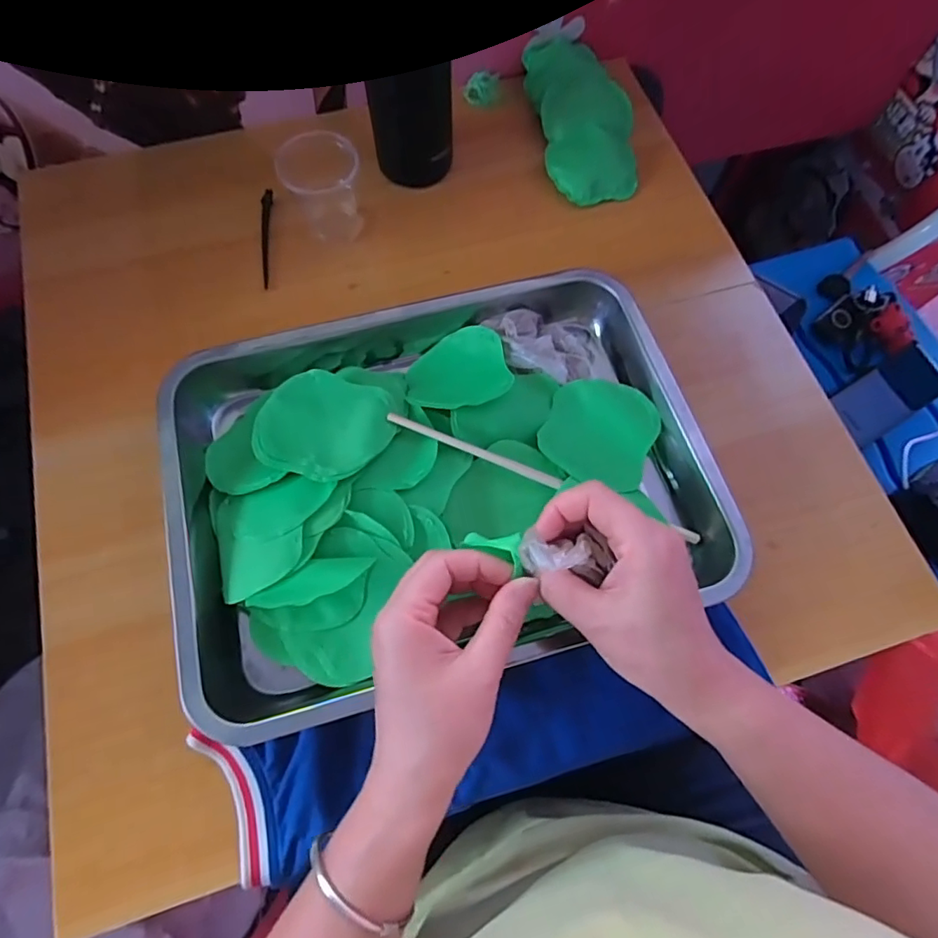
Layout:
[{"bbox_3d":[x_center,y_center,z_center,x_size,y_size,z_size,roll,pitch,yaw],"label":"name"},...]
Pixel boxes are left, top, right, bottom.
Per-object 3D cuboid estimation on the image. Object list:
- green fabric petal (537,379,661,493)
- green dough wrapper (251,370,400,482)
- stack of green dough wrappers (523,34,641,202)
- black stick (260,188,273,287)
[{"bbox_3d":[0.092,-0.027,0.385,0.074,0.005,0.081,20,64,10],"label":"green fabric petal"},{"bbox_3d":[-0.101,-0.031,0.376,0.094,0.004,0.084,21,58,13],"label":"green dough wrapper"},{"bbox_3d":[0.113,-0.350,0.533,0.090,0.028,0.205,-5,70,-4],"label":"stack of green dough wrappers"},{"bbox_3d":[-0.179,-0.203,0.479,0.009,0.006,0.111,-4,70,-4],"label":"black stick"}]

